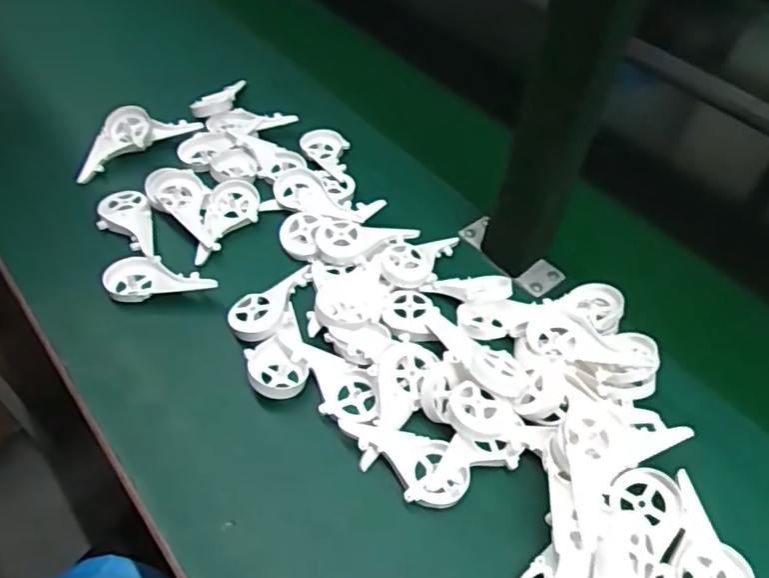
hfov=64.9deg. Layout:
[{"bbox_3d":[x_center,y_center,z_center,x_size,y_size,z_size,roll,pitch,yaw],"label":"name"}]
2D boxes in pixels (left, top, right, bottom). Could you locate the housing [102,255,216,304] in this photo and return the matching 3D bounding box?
[{"bbox_3d":[-0.189,-0.009,0.511,0.087,0.019,0.045,-7,51,-10],"label":"housing"}]

